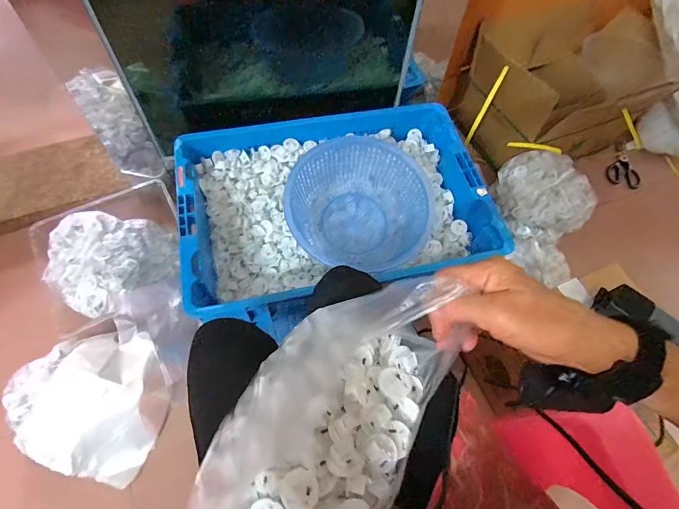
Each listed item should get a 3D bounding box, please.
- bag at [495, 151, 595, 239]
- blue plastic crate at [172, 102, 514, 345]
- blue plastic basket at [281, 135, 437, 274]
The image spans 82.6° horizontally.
[{"bbox_3d":[0.513,-0.150,0.986,0.167,0.131,0.224,-26,66,-17],"label":"bag"},{"bbox_3d":[-0.018,-0.102,0.796,0.574,0.141,0.416,-11,63,-10],"label":"blue plastic crate"},{"bbox_3d":[0.037,-0.099,0.776,0.294,0.136,0.238,-10,63,-10],"label":"blue plastic basket"}]

